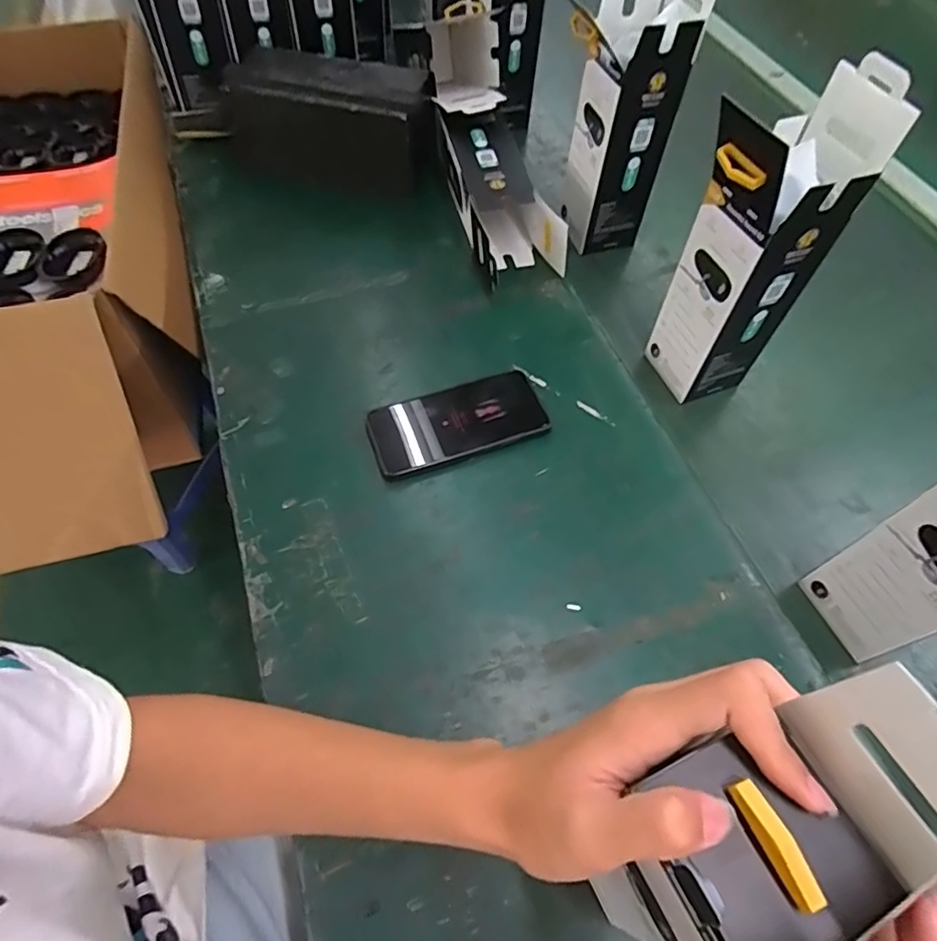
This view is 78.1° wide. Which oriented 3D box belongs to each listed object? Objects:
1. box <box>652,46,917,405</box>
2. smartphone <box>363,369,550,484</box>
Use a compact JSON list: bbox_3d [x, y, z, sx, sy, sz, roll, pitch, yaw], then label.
[{"bbox_3d":[0.237,-0.176,0.503,0.099,0.271,0.087,-18,62,-11],"label":"box"},{"bbox_3d":[-0.011,-0.046,0.541,0.160,0.015,0.080,-18,61,-14],"label":"smartphone"}]

